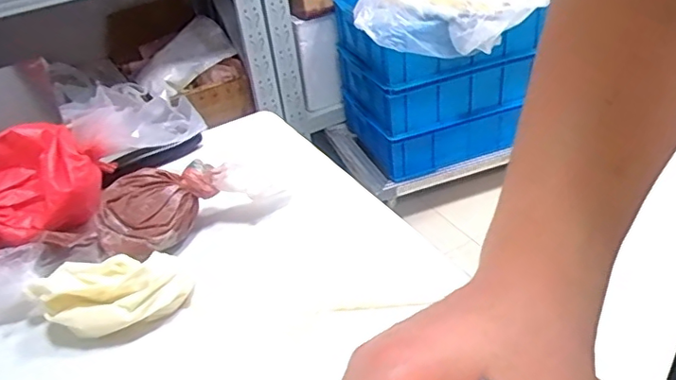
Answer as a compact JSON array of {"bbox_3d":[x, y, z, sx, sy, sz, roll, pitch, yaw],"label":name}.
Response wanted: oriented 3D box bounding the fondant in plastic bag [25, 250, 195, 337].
[{"bbox_3d":[-0.138,0.064,0.342,0.089,0.037,0.043,-17,35,-13],"label":"fondant in plastic bag"}]

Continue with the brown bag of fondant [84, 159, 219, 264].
[{"bbox_3d":[-0.131,0.013,0.402,0.050,0.042,0.092,15,41,30],"label":"brown bag of fondant"}]

